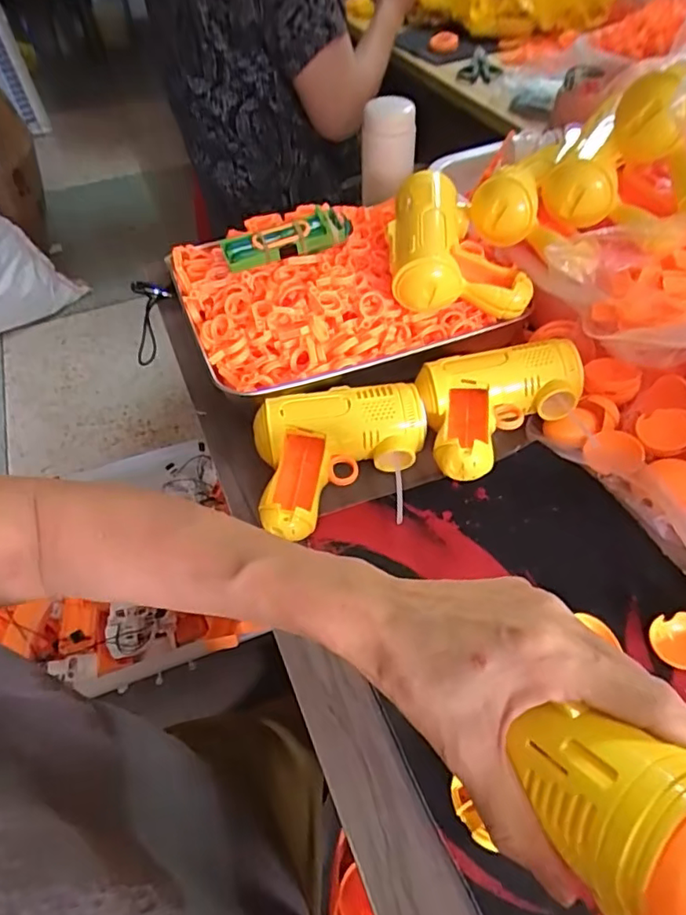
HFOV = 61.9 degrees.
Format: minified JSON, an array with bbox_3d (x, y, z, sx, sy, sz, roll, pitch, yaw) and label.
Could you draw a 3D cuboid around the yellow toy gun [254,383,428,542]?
[{"bbox_3d":[0.001,-0.003,0.445,0.136,0.045,0.116,-7,50,-3],"label":"yellow toy gun"}]

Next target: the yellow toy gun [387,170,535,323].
[{"bbox_3d":[0.102,-0.189,0.515,0.120,0.073,0.124,1,50,4],"label":"yellow toy gun"}]

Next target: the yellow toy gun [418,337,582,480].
[{"bbox_3d":[0.130,-0.041,0.457,0.131,0.043,0.108,-9,50,-4],"label":"yellow toy gun"}]

